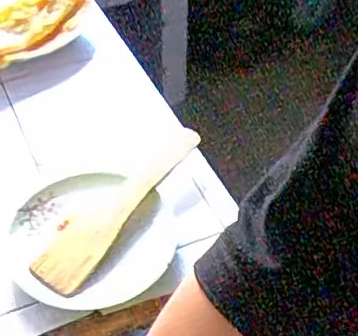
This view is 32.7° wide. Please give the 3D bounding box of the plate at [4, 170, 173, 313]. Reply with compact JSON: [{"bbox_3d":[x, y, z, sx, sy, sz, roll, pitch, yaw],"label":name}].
[{"bbox_3d":[-0.082,0.058,0.541,0.143,0.019,0.134,1,46,-1],"label":"plate"}]

